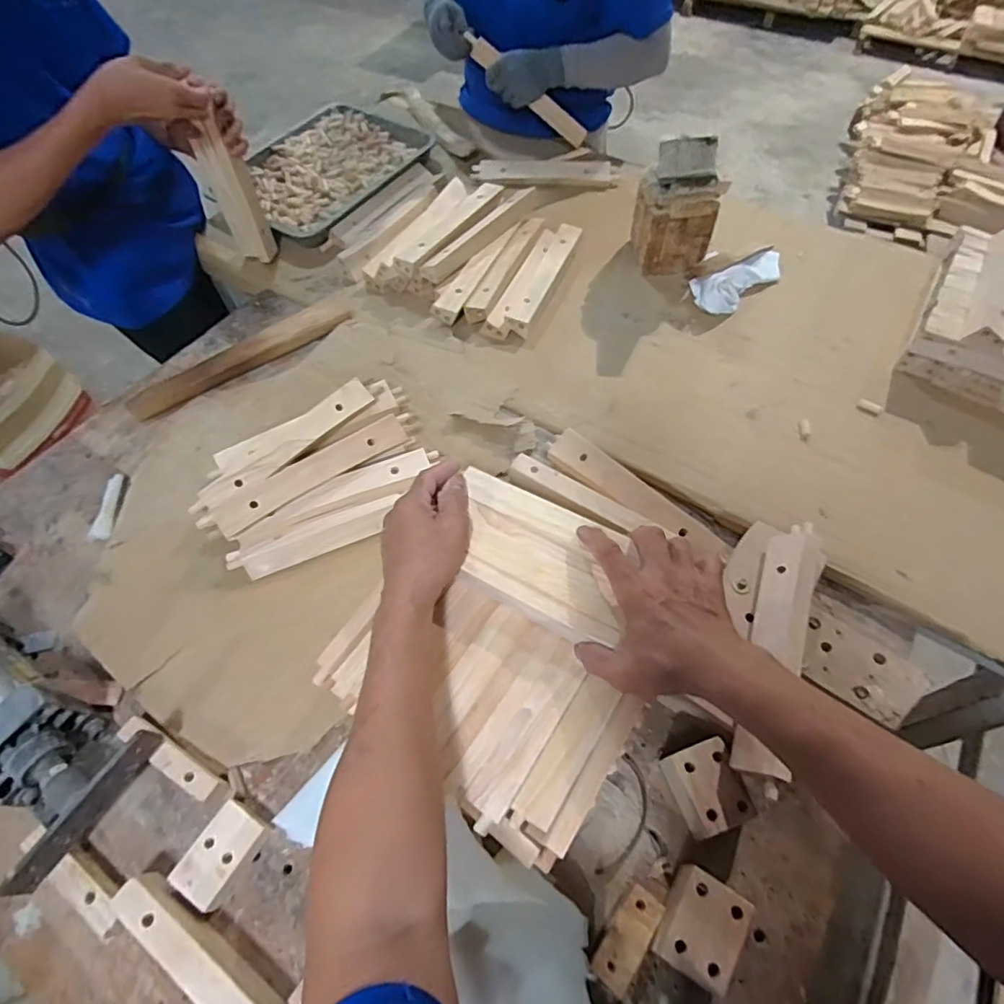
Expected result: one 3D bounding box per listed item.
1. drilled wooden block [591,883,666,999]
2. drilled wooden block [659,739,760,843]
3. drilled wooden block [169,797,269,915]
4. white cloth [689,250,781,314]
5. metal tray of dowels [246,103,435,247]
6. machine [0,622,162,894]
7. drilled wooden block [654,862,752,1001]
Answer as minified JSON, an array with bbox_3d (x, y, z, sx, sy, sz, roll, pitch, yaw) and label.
[{"bbox_3d":[0.110,0.379,0.497,0.033,0.019,0.076,32,65,19],"label":"drilled wooden block"},{"bbox_3d":[0.196,0.275,0.546,0.060,0.051,0.077,-19,60,-10],"label":"drilled wooden block"},{"bbox_3d":[-0.260,0.326,0.531,0.046,0.031,0.078,28,63,17],"label":"drilled wooden block"},{"bbox_3d":[0.392,-0.371,0.931,0.194,0.043,0.074,-36,65,-19],"label":"white cloth"},{"bbox_3d":[-0.347,-0.656,1.125,0.273,0.034,0.373,30,64,18],"label":"metal tray of dowels"},{"bbox_3d":[-0.490,0.222,0.562,0.272,0.093,0.145,28,63,17],"label":"machine"},{"bbox_3d":[0.168,0.362,0.491,0.061,0.048,0.073,27,63,16],"label":"drilled wooden block"}]

